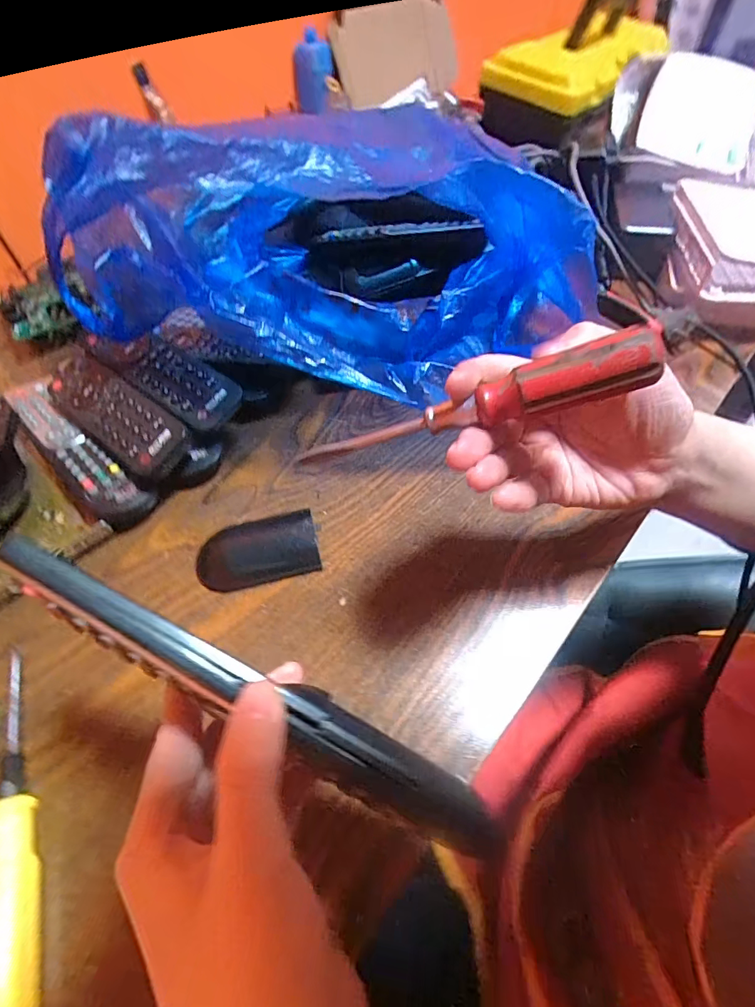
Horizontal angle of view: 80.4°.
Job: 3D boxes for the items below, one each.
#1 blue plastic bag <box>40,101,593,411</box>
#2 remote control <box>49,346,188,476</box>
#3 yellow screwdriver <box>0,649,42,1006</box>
[{"bbox_3d":[-0.034,-0.217,0.361,0.352,0.129,0.314,10,53,8],"label":"blue plastic bag"},{"bbox_3d":[-0.197,-0.068,0.335,0.156,0.020,0.049,32,80,24],"label":"remote control"},{"bbox_3d":[-0.166,0.141,0.204,0.017,0.020,0.153,-20,55,-14],"label":"yellow screwdriver"}]

